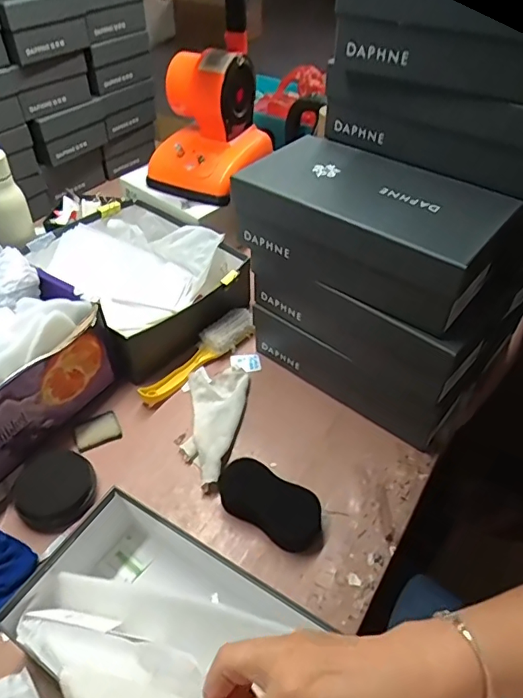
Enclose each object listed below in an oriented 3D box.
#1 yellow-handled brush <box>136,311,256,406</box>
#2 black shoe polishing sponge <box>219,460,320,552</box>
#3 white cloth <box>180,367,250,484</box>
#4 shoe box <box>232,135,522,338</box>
[{"bbox_3d":[-0.096,0.006,0.764,0.216,0.035,0.050,-34,55,-30],"label":"yellow-handled brush"},{"bbox_3d":[0.008,0.182,0.598,0.128,0.035,0.060,25,50,22],"label":"black shoe polishing sponge"},{"bbox_3d":[-0.069,0.096,0.690,0.079,0.028,0.194,5,45,3],"label":"white cloth"},{"bbox_3d":[0.141,-0.156,0.613,0.303,0.100,0.182,32,52,27],"label":"shoe box"}]

